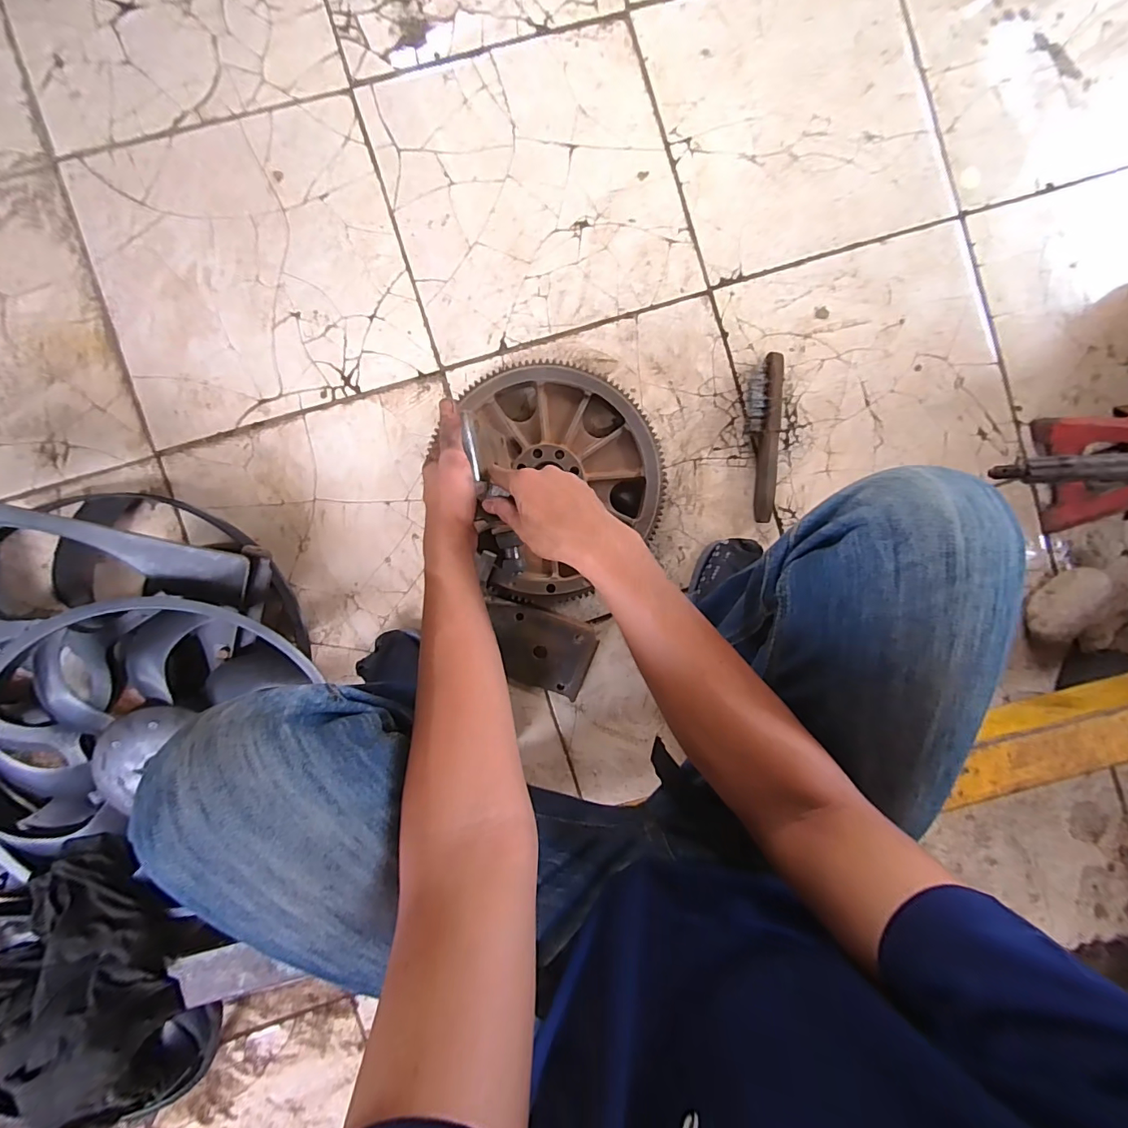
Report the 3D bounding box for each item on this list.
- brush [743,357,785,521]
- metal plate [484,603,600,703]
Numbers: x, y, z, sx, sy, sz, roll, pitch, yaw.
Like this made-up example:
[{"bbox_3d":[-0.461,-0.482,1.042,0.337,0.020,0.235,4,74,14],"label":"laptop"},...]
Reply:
[{"bbox_3d":[0.292,-0.181,0.700,0.040,0.036,0.233,0,94,-3],"label":"brush"},{"bbox_3d":[-0.038,0.122,0.678,0.149,0.018,0.113,19,102,-3],"label":"metal plate"}]

